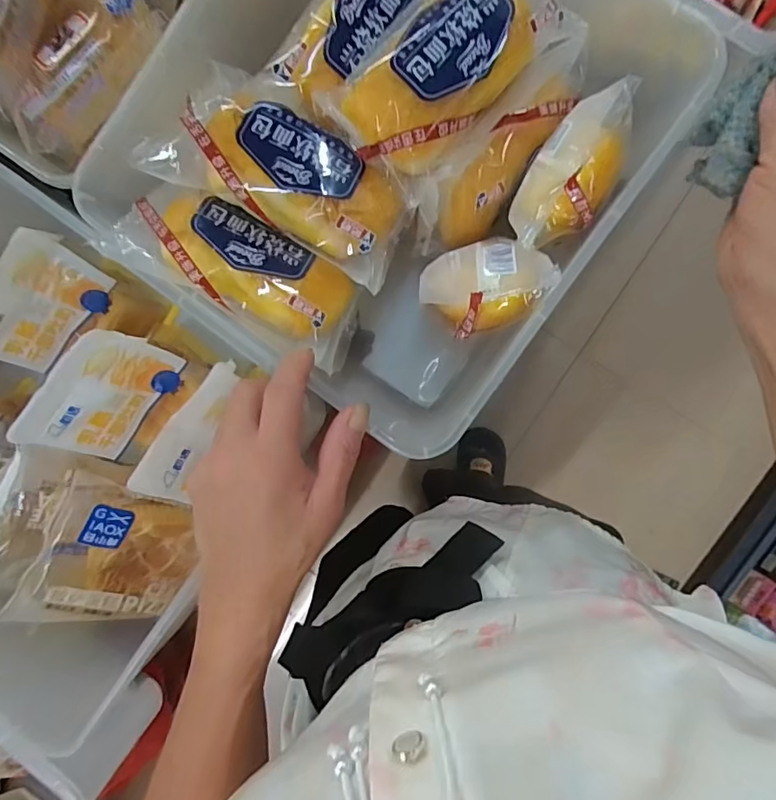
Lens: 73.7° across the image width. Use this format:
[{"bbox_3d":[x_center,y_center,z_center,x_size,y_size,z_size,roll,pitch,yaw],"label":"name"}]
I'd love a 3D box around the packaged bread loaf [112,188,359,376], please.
[{"bbox_3d":[-0.090,-0.084,0.325,0.151,0.038,0.062,30,94,-10],"label":"packaged bread loaf"}]

